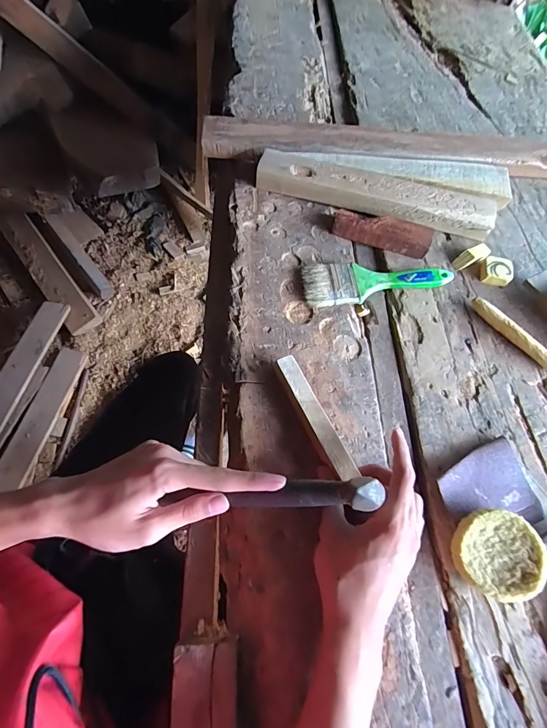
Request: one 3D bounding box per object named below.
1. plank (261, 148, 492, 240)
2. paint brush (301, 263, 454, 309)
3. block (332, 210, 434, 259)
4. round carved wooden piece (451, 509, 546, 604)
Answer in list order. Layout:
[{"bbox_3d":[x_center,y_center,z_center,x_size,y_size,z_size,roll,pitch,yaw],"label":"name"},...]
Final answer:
[{"bbox_3d":[0.146,-0.246,0.533,0.335,0.033,0.058,15,65,4],"label":"plank"},{"bbox_3d":[0.134,-0.108,0.477,0.193,0.016,0.058,-6,65,-6],"label":"paint brush"},{"bbox_3d":[0.149,-0.183,0.507,0.131,0.028,0.038,17,65,4],"label":"block"},{"bbox_3d":[0.205,0.174,0.338,0.071,0.030,0.073,1,65,-3],"label":"round carved wooden piece"}]

